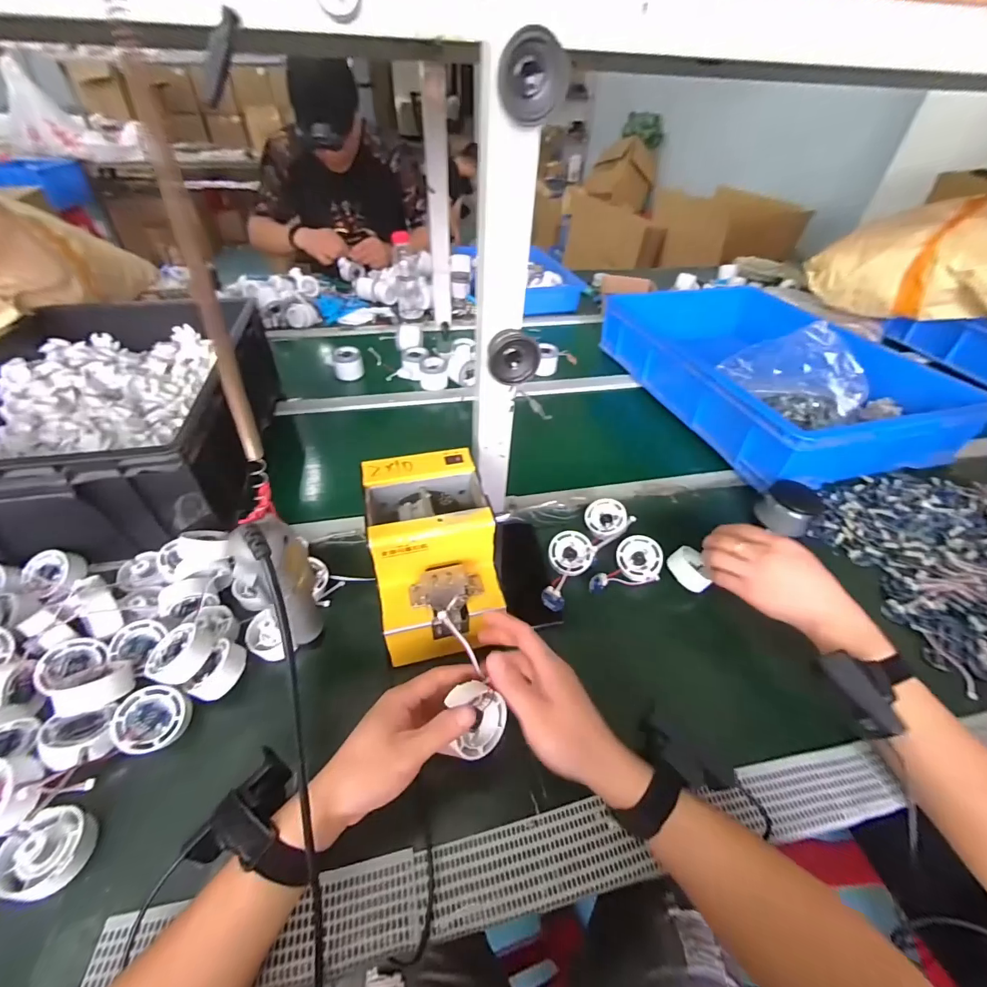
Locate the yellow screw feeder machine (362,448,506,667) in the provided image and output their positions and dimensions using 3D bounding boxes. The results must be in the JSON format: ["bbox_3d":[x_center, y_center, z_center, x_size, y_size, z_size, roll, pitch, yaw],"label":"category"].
[{"bbox_3d":[-0.068,0.064,0.480,0.123,0.136,0.181,-8,45,-12],"label":"yellow screw feeder machine"}]

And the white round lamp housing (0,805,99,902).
[{"bbox_3d":[-0.349,0.278,0.335,0.049,0.032,0.054,3,43,0],"label":"white round lamp housing"}]

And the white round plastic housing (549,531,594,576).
[{"bbox_3d":[0.098,0.076,0.551,0.056,0.021,0.056,-2,75,7],"label":"white round plastic housing"}]

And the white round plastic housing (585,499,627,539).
[{"bbox_3d":[0.156,0.034,0.602,0.057,0.011,0.057,-7,64,15],"label":"white round plastic housing"}]

